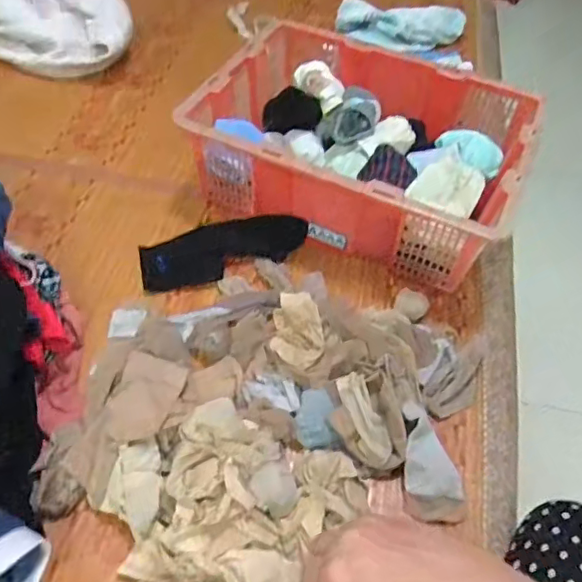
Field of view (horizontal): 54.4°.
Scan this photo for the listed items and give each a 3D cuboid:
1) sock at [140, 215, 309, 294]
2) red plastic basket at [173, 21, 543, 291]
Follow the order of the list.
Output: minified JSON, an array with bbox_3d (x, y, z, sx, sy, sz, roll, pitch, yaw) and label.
[{"bbox_3d":[-0.093,-0.062,0.814,0.243,0.049,0.079,-11,55,-13],"label":"sock"},{"bbox_3d":[0.112,-0.227,0.884,0.448,0.158,0.353,22,54,12],"label":"red plastic basket"}]

